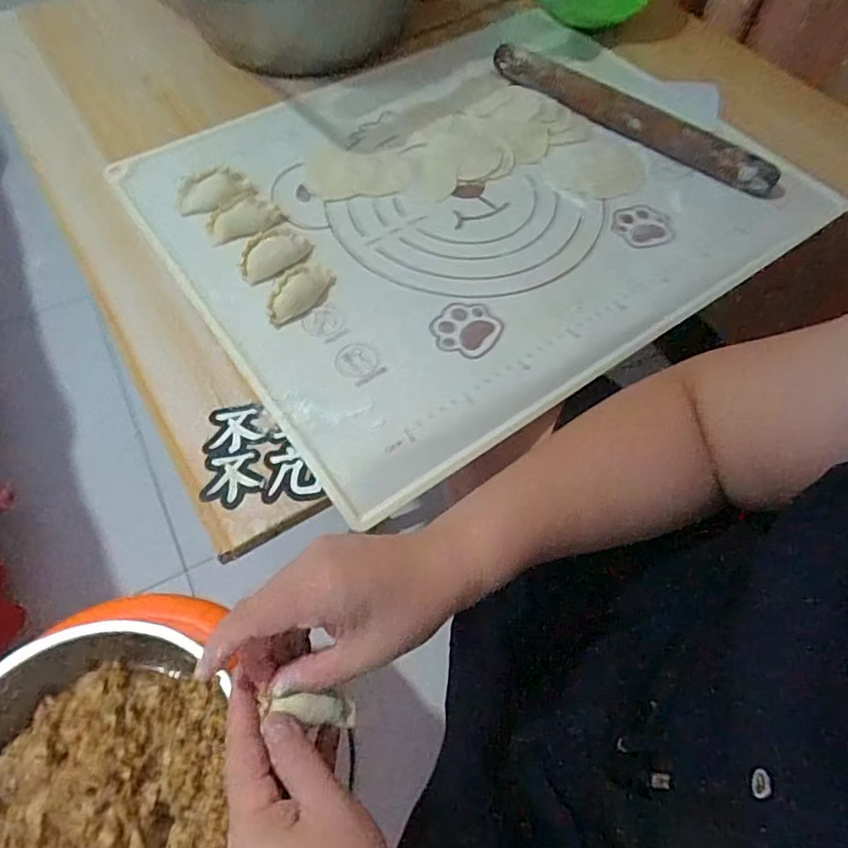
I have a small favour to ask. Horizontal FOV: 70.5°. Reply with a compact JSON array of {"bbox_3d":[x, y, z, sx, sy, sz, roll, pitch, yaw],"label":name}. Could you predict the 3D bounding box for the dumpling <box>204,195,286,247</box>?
[{"bbox_3d":[-0.140,-0.161,0.474,0.058,0.021,0.027,-30,65,-19],"label":"dumpling"}]

